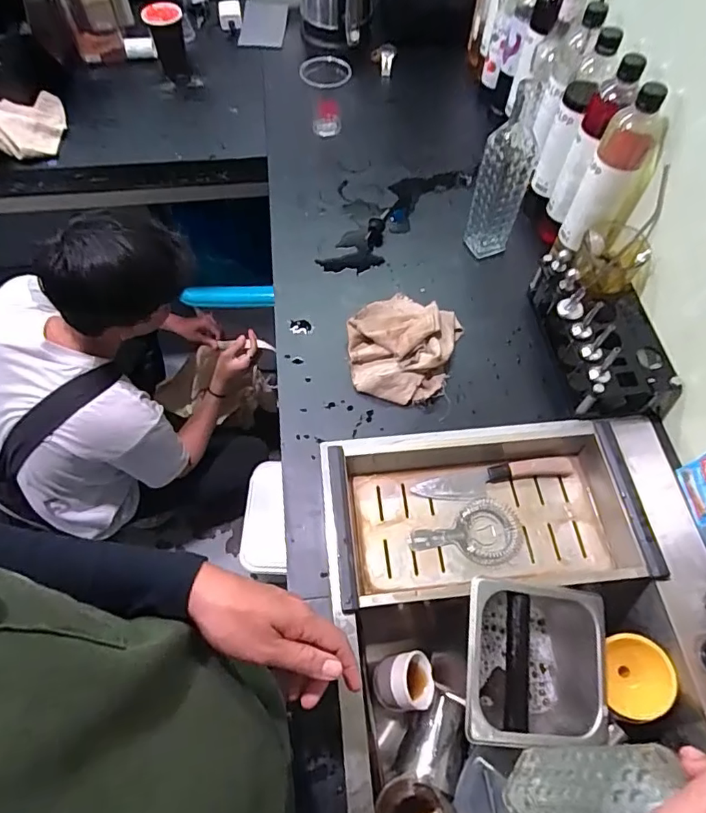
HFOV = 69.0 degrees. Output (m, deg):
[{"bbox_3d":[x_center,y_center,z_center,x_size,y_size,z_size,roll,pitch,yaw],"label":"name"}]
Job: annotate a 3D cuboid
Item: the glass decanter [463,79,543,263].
[{"bbox_3d":[0.224,-0.335,0.761,0.064,0.253,0.051,-7,61,-5],"label":"glass decanter"}]

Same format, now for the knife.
[{"bbox_3d":[0.193,0.099,0.699,0.217,0.013,0.038,-9,61,-6],"label":"knife"}]

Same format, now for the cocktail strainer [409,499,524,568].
[{"bbox_3d":[0.148,0.168,0.665,0.142,0.013,0.084,-9,61,-6],"label":"cocktail strainer"}]

